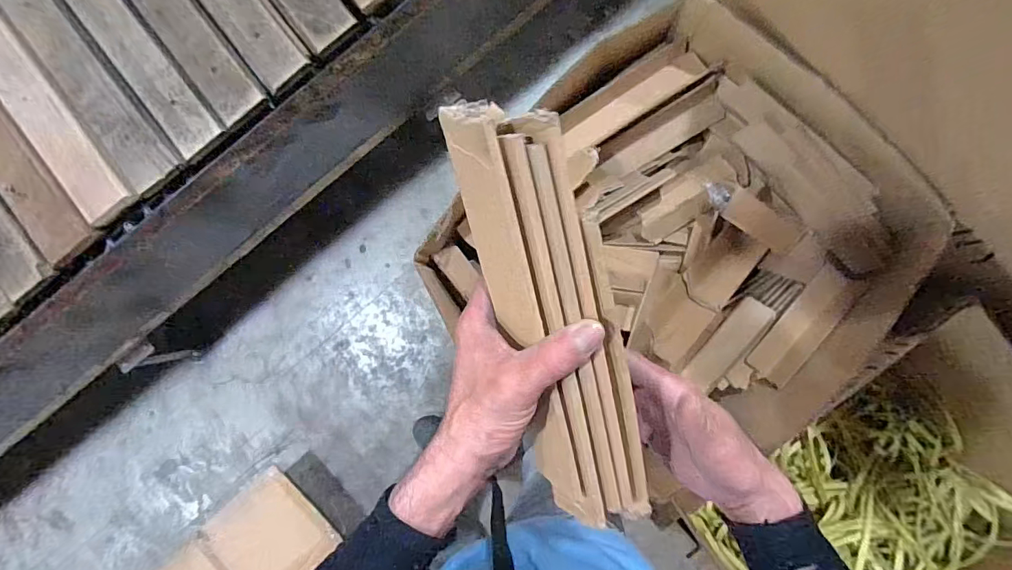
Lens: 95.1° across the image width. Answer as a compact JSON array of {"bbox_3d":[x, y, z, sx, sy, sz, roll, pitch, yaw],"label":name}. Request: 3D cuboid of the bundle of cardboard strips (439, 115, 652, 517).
[{"bbox_3d":[0.032,0.029,0.278,0.064,0.046,0.268,-17,109,0],"label":"bundle of cardboard strips"}]

